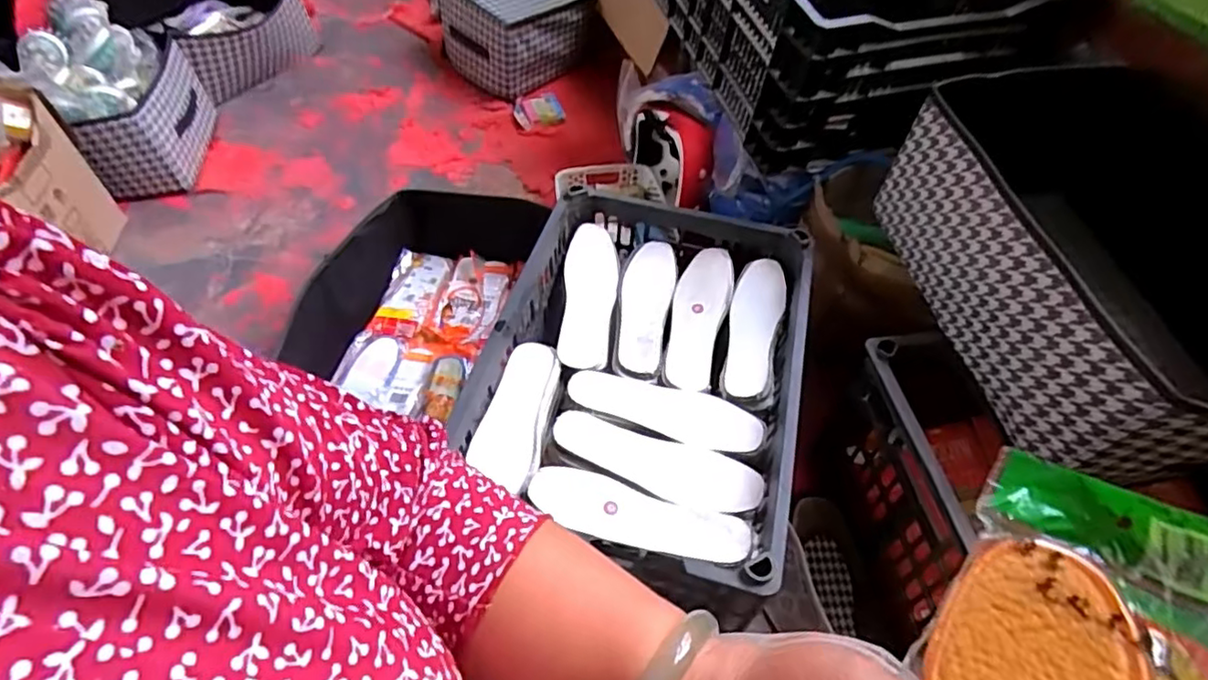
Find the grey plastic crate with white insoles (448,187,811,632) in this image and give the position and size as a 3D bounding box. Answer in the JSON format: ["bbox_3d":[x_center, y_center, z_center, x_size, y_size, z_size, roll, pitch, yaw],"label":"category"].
[{"bbox_3d":[0.050,0.042,0.772,0.337,0.148,0.465,13,52,10],"label":"grey plastic crate with white insoles"}]

